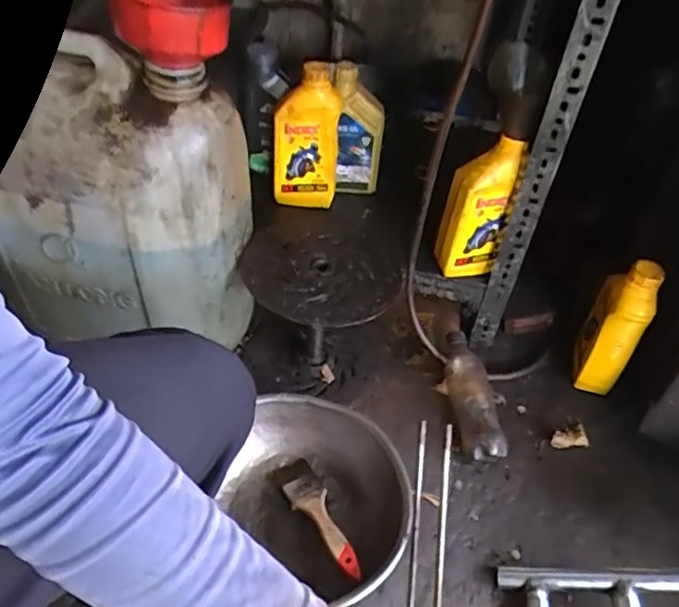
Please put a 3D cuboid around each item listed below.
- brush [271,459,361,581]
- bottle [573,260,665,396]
[{"bbox_3d":[-0.025,0.259,0.713,0.048,0.014,0.193,-17,29,-23],"label":"brush"},{"bbox_3d":[0.409,0.034,0.868,0.061,0.240,0.081,16,44,10],"label":"bottle"}]

